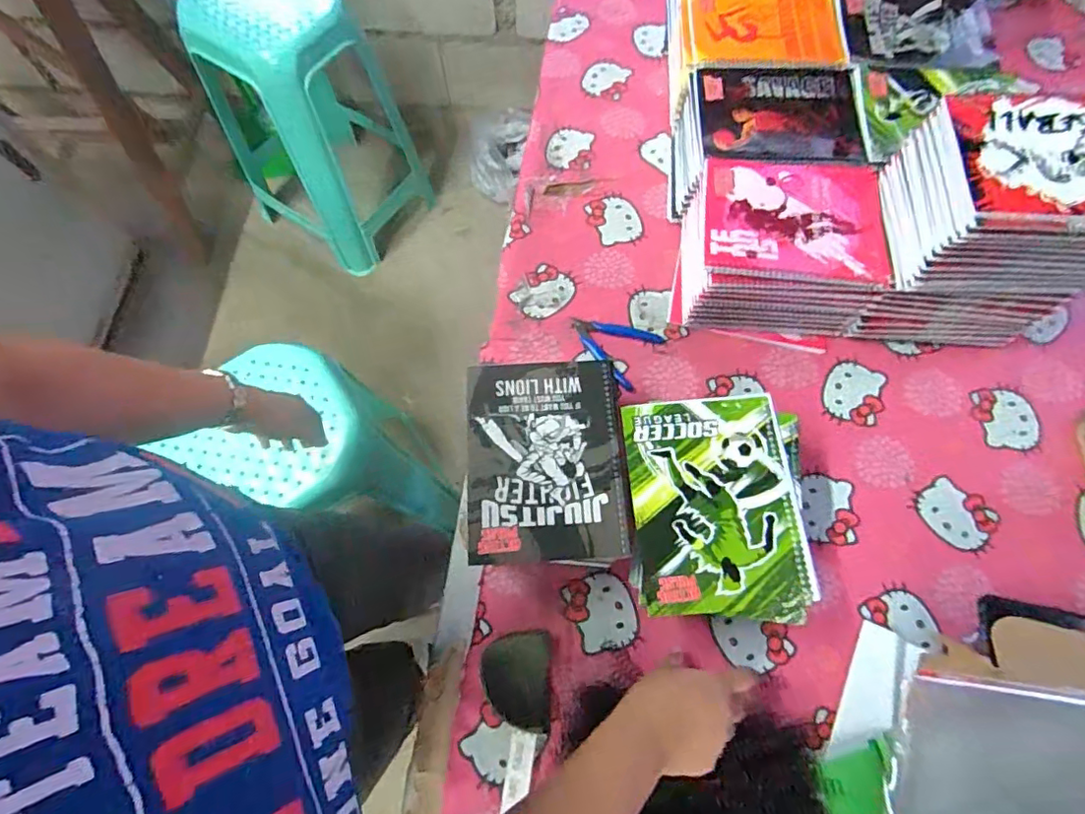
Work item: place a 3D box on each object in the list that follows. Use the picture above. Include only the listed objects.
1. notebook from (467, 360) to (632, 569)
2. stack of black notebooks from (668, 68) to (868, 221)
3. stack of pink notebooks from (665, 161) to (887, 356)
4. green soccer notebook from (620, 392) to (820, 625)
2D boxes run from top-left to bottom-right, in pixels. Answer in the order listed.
[{"bbox_3d":[0.002,0.050,0.536,0.148,0.007,0.198,-3,69,-1],"label":"notebook"},{"bbox_3d":[0.289,-0.349,0.742,0.212,0.120,0.169,6,69,2],"label":"stack of black notebooks"},{"bbox_3d":[0.287,-0.188,0.677,0.212,0.120,0.179,11,70,4],"label":"stack of pink notebooks"},{"bbox_3d":[0.162,0.090,0.521,0.152,0.008,0.204,-3,69,-1],"label":"green soccer notebook"}]

